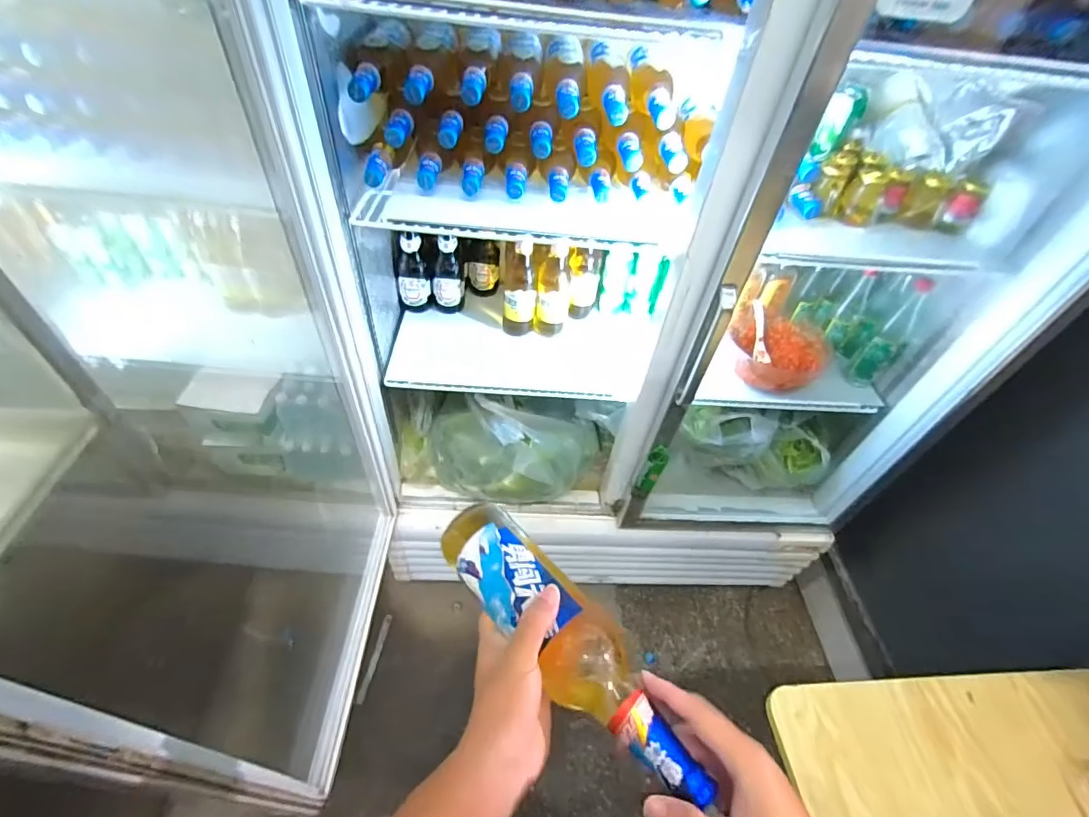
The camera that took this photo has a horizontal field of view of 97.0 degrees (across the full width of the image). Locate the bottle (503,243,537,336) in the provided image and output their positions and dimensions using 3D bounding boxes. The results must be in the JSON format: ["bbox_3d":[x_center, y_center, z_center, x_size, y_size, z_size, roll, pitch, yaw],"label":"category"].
[{"bbox_3d":[-0.053,-0.258,1.040,0.070,0.221,0.068,3,48,-4],"label":"bottle"}]

